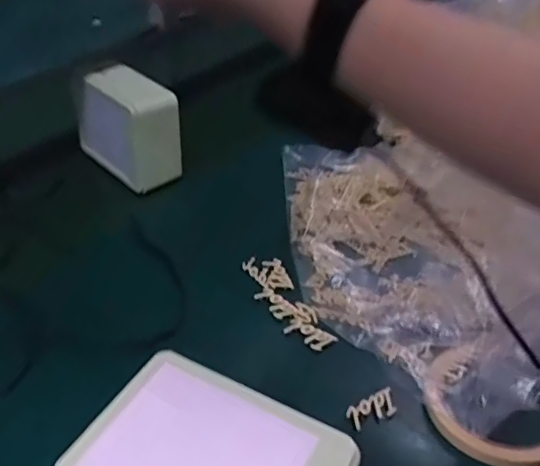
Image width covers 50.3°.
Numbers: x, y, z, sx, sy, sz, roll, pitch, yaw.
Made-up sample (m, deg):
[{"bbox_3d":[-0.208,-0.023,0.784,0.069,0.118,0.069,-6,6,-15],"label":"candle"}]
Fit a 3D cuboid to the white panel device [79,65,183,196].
[{"bbox_3d":[-0.151,-0.120,0.624,0.065,0.100,0.118,-26,44,-31],"label":"white panel device"}]

